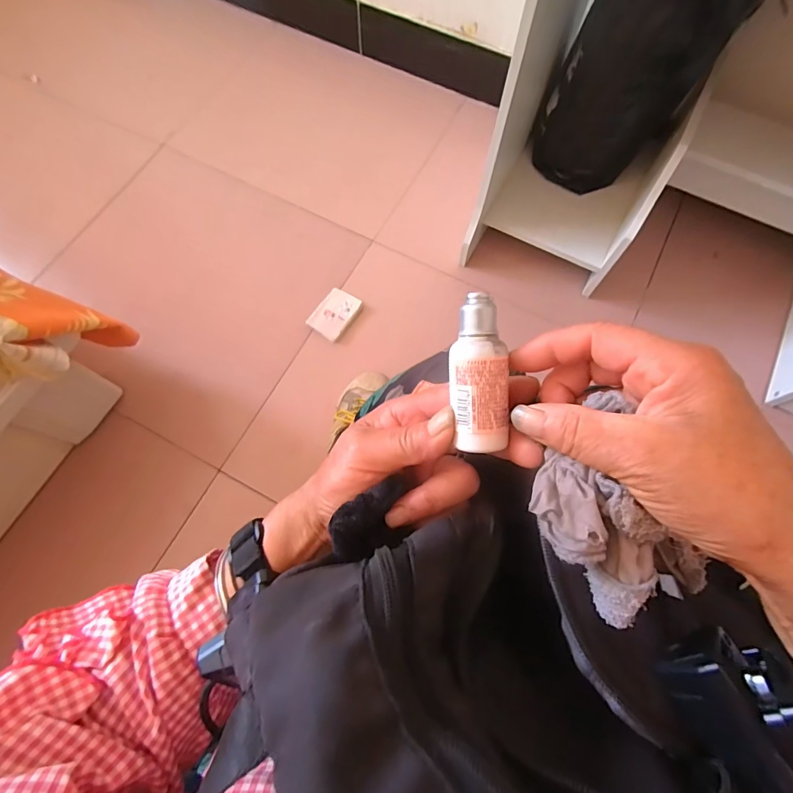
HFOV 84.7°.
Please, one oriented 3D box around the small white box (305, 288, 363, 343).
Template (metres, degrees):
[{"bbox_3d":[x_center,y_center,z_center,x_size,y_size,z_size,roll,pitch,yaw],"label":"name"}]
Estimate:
[{"bbox_3d":[-0.132,-0.177,0.929,0.080,0.018,0.106,33,74,9],"label":"small white box"}]

